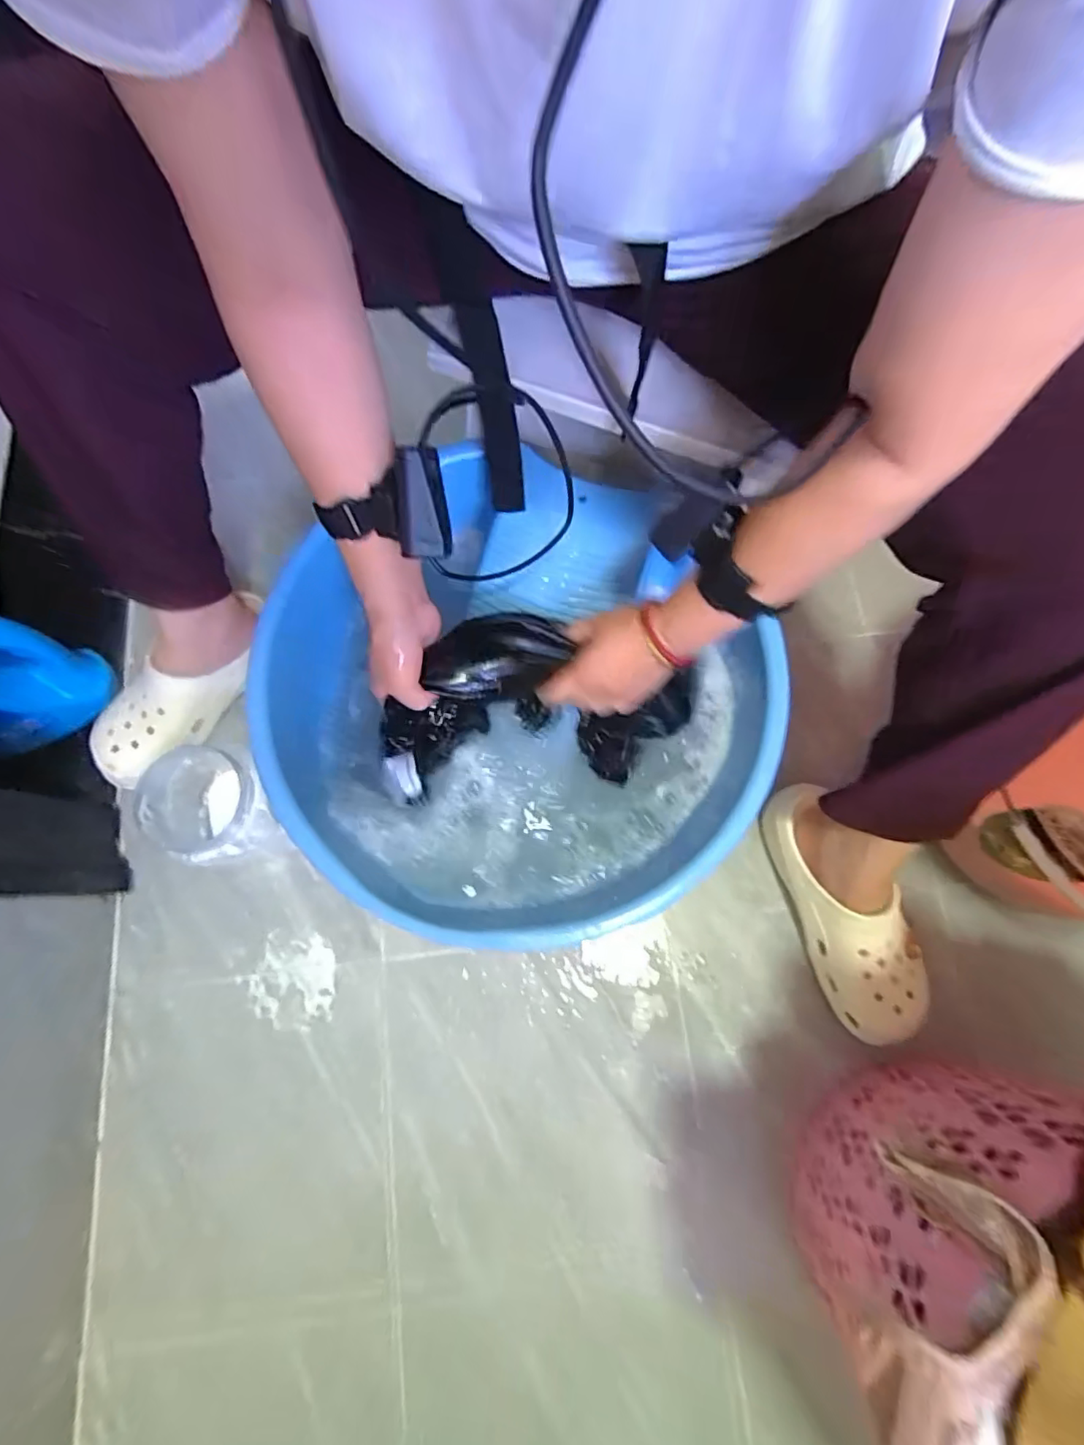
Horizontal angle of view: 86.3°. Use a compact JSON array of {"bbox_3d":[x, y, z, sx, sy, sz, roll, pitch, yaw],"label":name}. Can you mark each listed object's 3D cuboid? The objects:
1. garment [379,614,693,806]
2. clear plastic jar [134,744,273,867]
[{"bbox_3d":[0.002,-0.019,0.540,0.292,0.100,0.148,-7,76,-2],"label":"garment"},{"bbox_3d":[-0.313,0.085,0.566,0.117,0.125,0.093,21,77,5],"label":"clear plastic jar"}]

